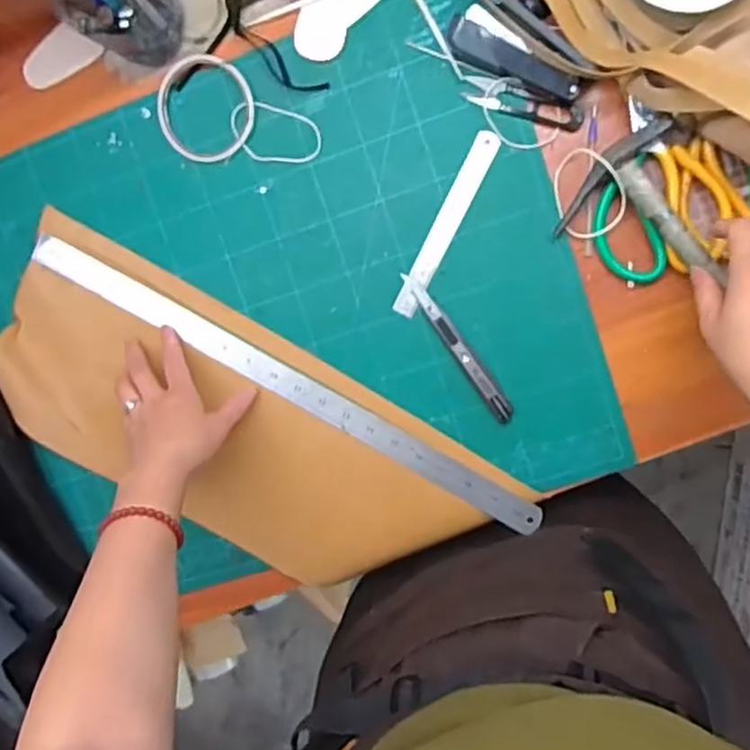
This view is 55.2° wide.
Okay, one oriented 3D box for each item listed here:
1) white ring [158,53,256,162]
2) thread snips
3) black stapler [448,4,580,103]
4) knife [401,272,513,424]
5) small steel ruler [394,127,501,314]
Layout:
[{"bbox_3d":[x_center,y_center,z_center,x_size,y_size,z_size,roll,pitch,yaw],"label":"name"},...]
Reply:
[{"bbox_3d":[-0.151,-0.235,0.634,0.090,0.011,0.087,1,97,7],"label":"white ring"},{"bbox_3d":[0.124,-0.228,0.599,0.102,0.015,0.023,16,99,4],"label":"thread snips"},{"bbox_3d":[0.111,-0.257,0.589,0.117,0.027,0.034,36,100,1],"label":"black stapler"},{"bbox_3d":[0.073,-0.023,0.636,0.020,0.014,0.153,-37,92,10],"label":"knife"},{"bbox_3d":[0.062,-0.130,0.626,0.019,0.004,0.170,28,99,3],"label":"small steel ruler"}]

